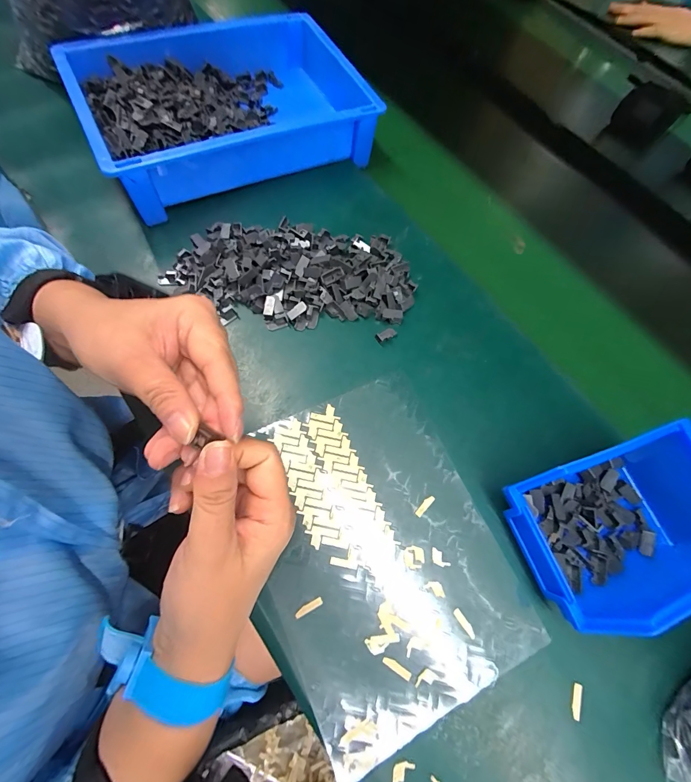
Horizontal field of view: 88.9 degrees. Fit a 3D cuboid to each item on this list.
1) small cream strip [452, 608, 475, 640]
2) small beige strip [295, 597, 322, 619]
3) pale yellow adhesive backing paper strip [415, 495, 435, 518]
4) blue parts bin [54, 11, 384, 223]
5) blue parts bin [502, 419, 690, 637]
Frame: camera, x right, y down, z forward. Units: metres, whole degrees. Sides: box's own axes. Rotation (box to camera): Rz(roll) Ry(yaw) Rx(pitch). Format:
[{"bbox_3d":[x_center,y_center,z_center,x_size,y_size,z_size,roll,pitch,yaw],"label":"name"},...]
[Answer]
[{"bbox_3d":[0.092,0.179,0.272,0.006,0.004,0.023,-36,74,-15],"label":"small cream strip"},{"bbox_3d":[-0.028,0.164,0.267,0.022,0.004,0.005,-24,71,-12],"label":"small beige strip"},{"bbox_3d":[0.068,0.098,0.301,0.006,0.004,0.022,43,73,13],"label":"pale yellow adhesive backing paper strip"},{"bbox_3d":[-0.138,-0.333,0.422,0.302,0.084,0.202,-24,72,-14],"label":"blue parts bin"},{"bbox_3d":[0.210,0.101,0.273,0.140,0.073,0.103,-18,71,-13],"label":"blue parts bin"}]

